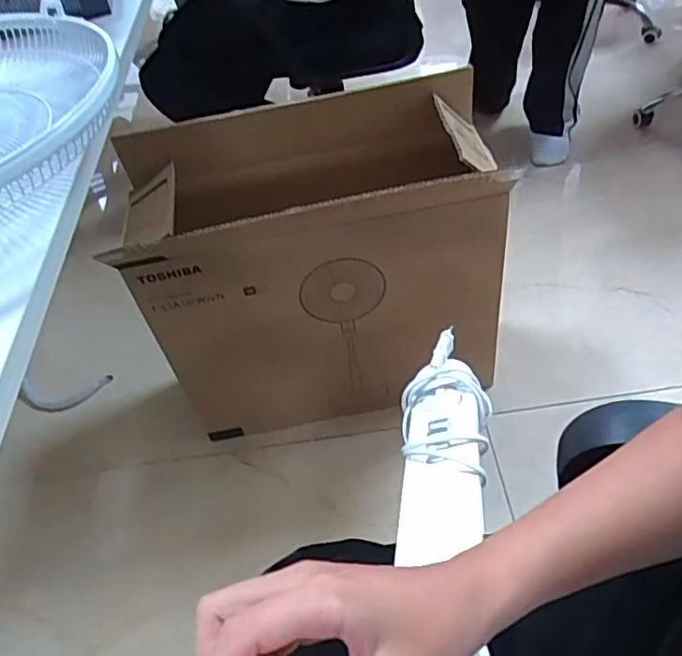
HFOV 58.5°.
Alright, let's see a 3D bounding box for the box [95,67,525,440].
[{"bbox_3d":[-0.029,-0.093,1.099,0.591,0.550,0.283,-11,47,-1],"label":"box"}]

